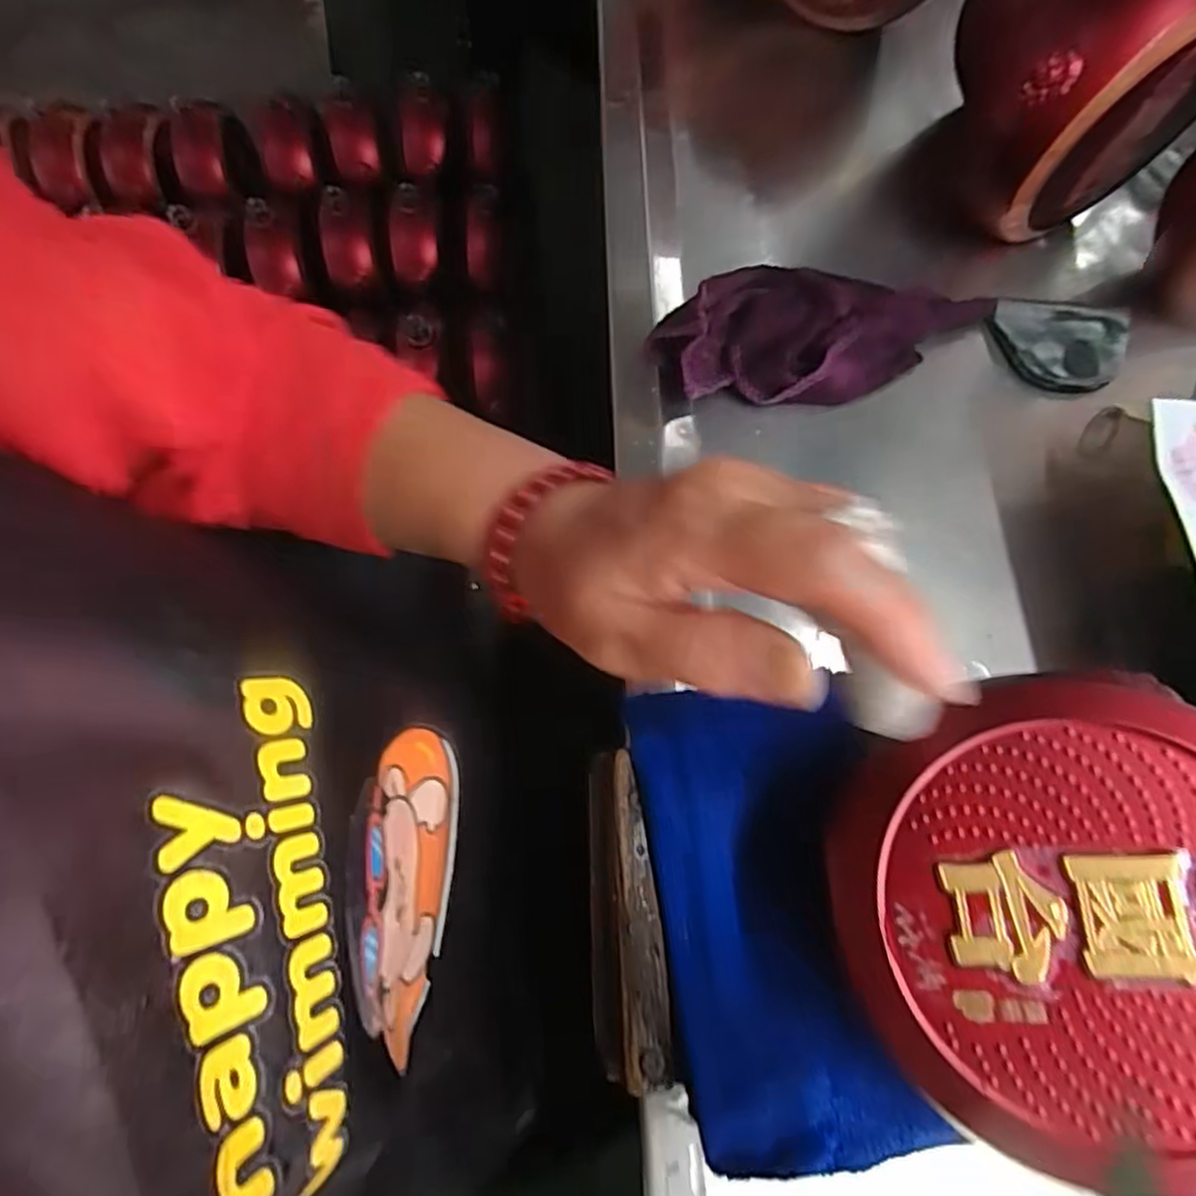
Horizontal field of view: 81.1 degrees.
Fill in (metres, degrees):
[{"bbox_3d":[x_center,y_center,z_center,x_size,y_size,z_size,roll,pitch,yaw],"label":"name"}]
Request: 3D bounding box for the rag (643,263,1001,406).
[{"bbox_3d":[0.115,-0.133,0.369,0.168,0.052,0.057,-1,73,1],"label":"rag"}]

